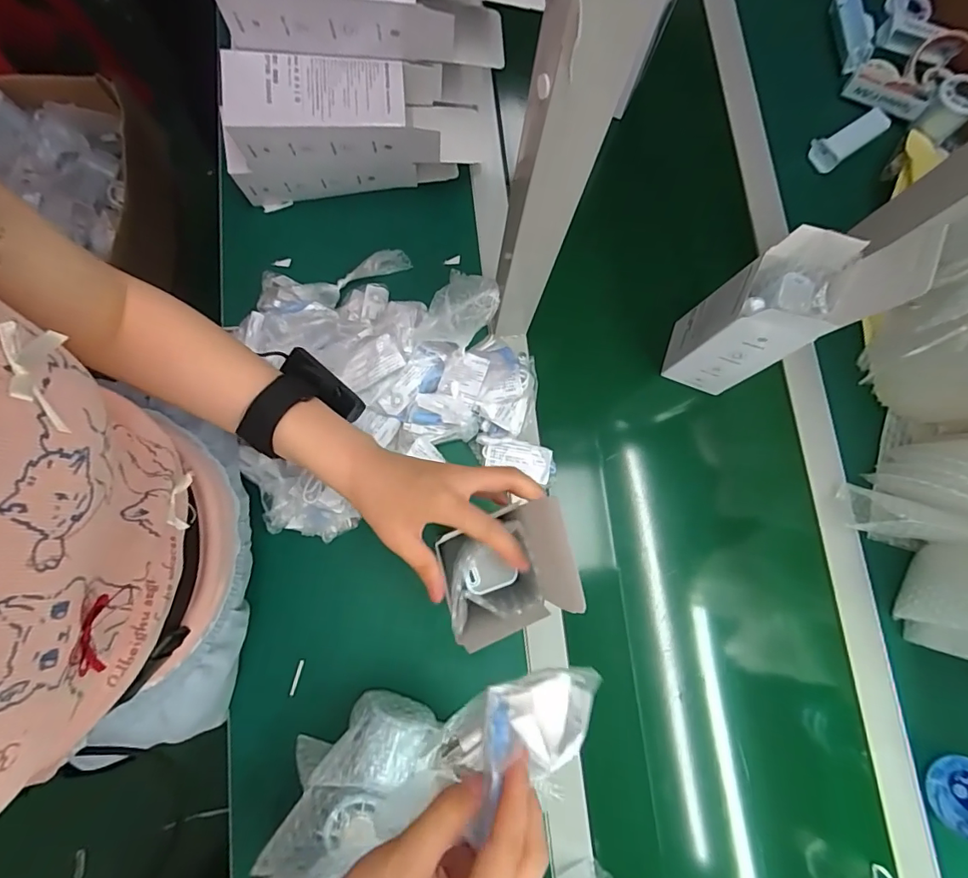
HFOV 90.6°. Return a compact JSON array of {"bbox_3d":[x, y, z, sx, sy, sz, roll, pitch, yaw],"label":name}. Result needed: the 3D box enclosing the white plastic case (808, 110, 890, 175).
[{"bbox_3d":[0.469,-0.388,0.613,0.107,0.022,0.040,-36,80,-9],"label":"white plastic case"}]

